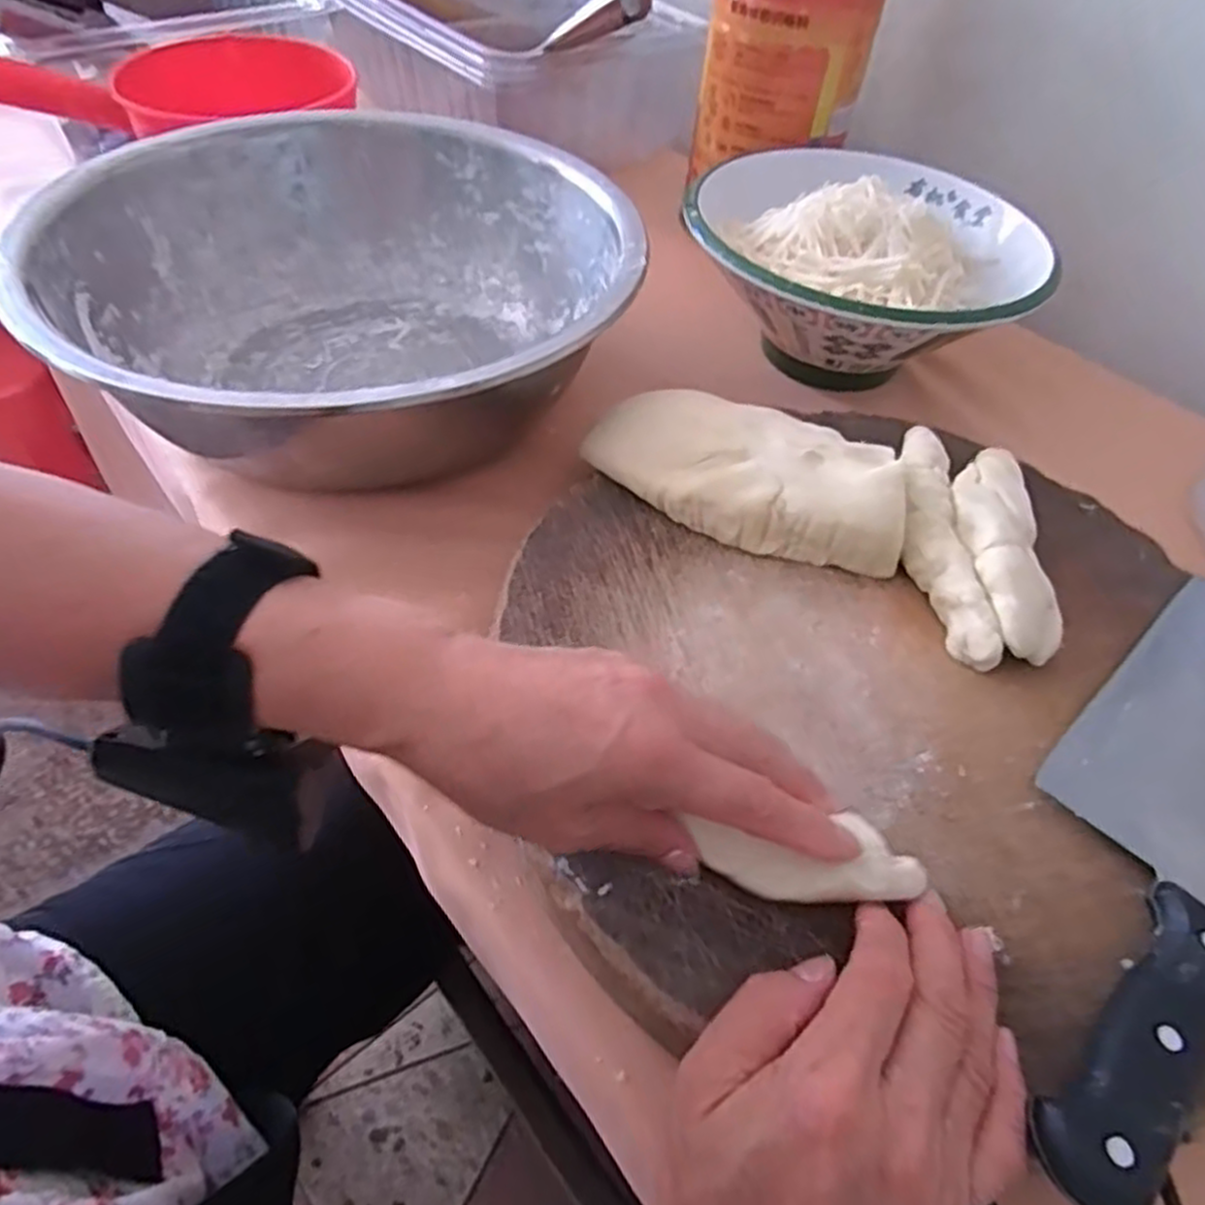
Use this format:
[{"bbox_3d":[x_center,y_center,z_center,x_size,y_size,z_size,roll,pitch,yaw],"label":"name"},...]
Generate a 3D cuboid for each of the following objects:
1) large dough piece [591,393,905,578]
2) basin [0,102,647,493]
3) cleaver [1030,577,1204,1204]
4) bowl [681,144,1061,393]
[{"bbox_3d":[0.070,-0.070,0.393,0.174,0.039,0.078,25,52,15],"label":"large dough piece"},{"bbox_3d":[-0.152,-0.180,0.475,0.328,0.107,0.326,3,50,-3],"label":"basin"},{"bbox_3d":[0.220,0.077,0.296,0.288,0.020,0.079,-34,60,-29],"label":"cleaver"},{"bbox_3d":[0.170,-0.221,0.533,0.213,0.109,0.226,3,50,-3],"label":"bowl"}]

